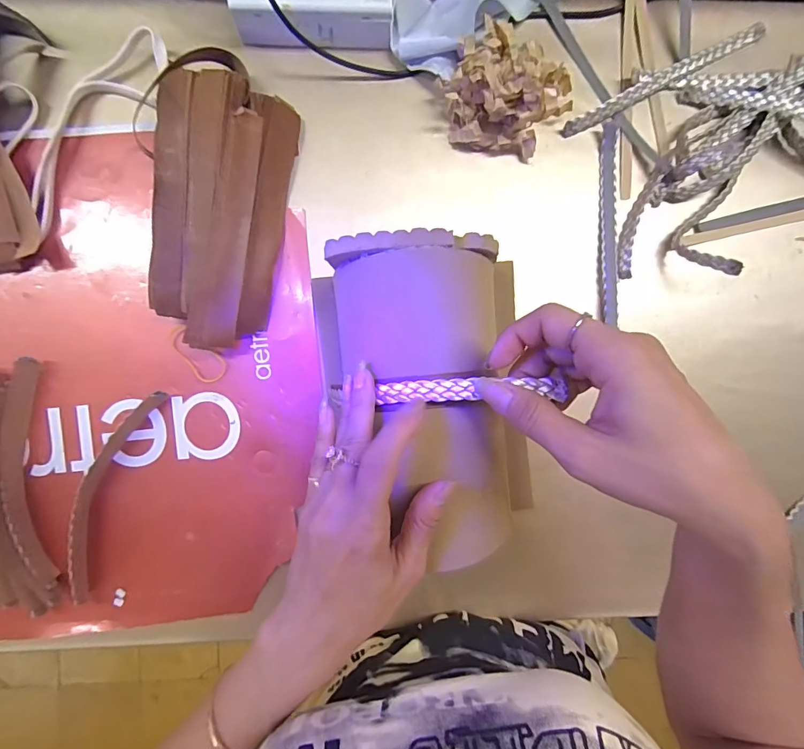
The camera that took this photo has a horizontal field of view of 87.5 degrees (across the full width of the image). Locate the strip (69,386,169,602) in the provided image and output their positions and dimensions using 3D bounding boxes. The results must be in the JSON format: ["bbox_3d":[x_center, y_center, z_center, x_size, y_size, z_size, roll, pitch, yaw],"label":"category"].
[{"bbox_3d":[-0.238,0.093,0.335,0.034,0.017,0.177,21,91,-3],"label":"strip"}]

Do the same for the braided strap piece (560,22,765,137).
[{"bbox_3d":[0.222,-0.249,0.353,0.190,0.009,0.013,-29,93,-1],"label":"braided strap piece"}]

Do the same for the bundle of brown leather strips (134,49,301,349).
[{"bbox_3d":[-0.143,-0.132,0.324,0.097,0.038,0.213,9,92,-3],"label":"bundle of brown leather strips"}]

